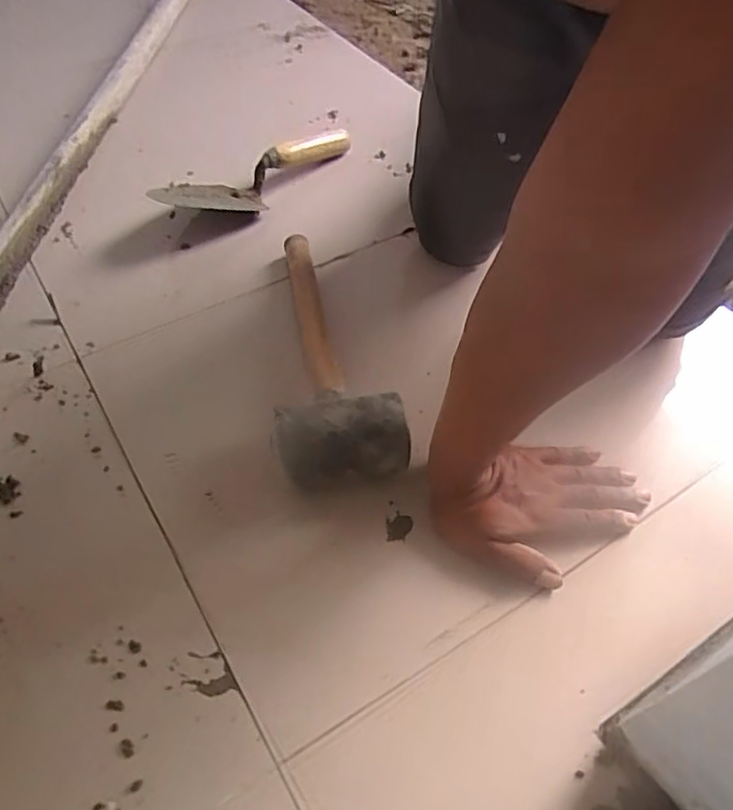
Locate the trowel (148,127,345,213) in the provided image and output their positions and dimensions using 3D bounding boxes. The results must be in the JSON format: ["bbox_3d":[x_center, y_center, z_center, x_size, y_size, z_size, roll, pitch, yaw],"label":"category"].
[{"bbox_3d":[-0.126,-0.270,0.755,0.270,0.051,0.077,-28,58,-23],"label":"trowel"}]

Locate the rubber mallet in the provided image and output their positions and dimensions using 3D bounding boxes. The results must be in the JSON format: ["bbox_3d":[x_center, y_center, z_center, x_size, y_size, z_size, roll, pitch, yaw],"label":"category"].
[{"bbox_3d":[-0.047,-0.056,0.575,0.103,0.070,0.319,-8,52,-9],"label":"rubber mallet"}]

